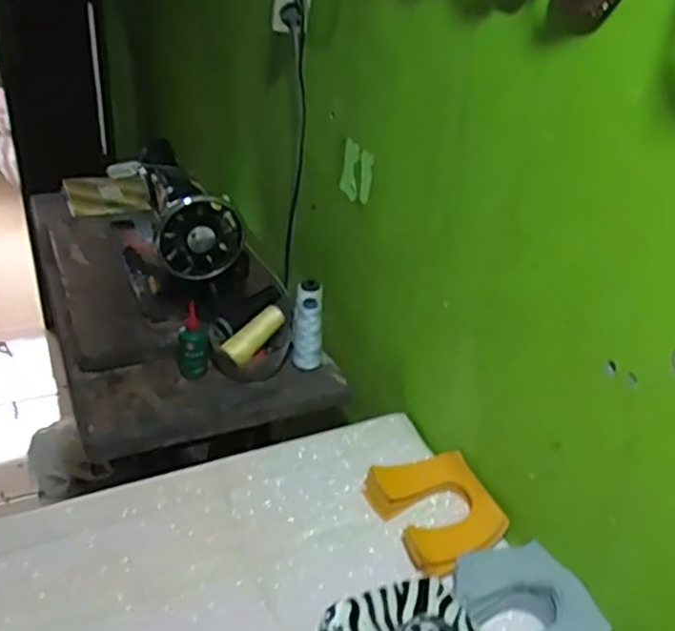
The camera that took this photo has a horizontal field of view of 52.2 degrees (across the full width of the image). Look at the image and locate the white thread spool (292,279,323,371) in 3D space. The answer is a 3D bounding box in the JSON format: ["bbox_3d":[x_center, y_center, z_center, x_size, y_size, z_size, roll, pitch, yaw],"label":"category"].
[{"bbox_3d":[-0.045,0.018,1.066,0.047,0.142,0.044,4,8,-4],"label":"white thread spool"}]

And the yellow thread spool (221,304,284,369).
[{"bbox_3d":[-0.126,0.029,1.051,0.037,0.039,0.113,28,60,32],"label":"yellow thread spool"}]

